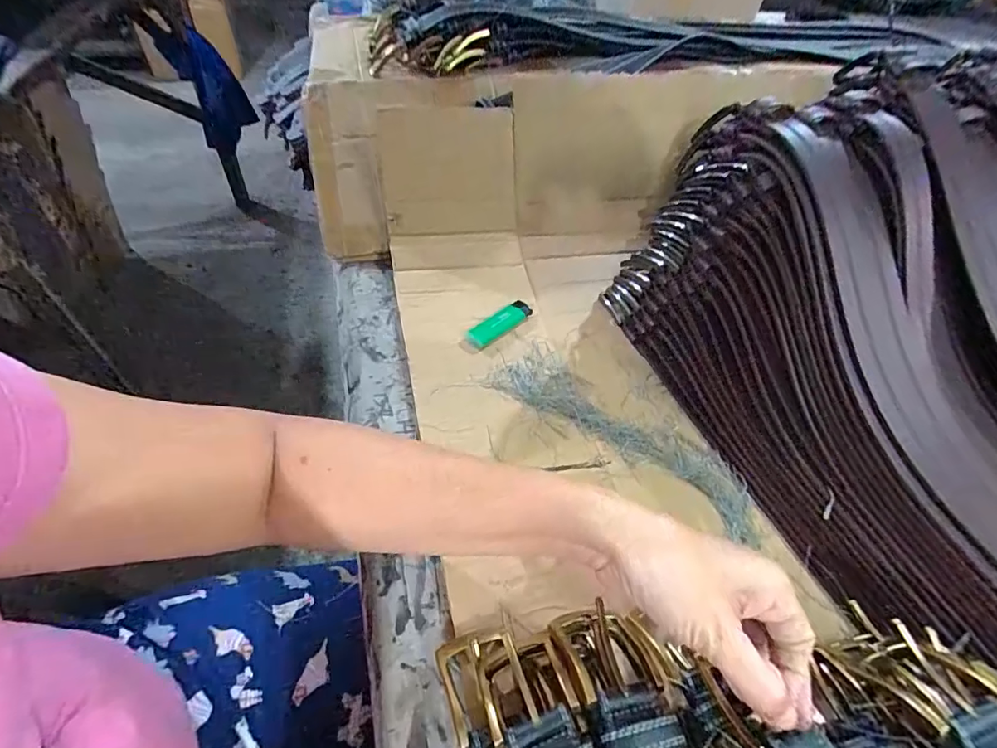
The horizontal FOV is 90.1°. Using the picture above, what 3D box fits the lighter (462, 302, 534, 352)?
[{"bbox_3d":[0.001,-0.050,0.505,0.085,0.009,0.025,-32,58,-30],"label":"lighter"}]

